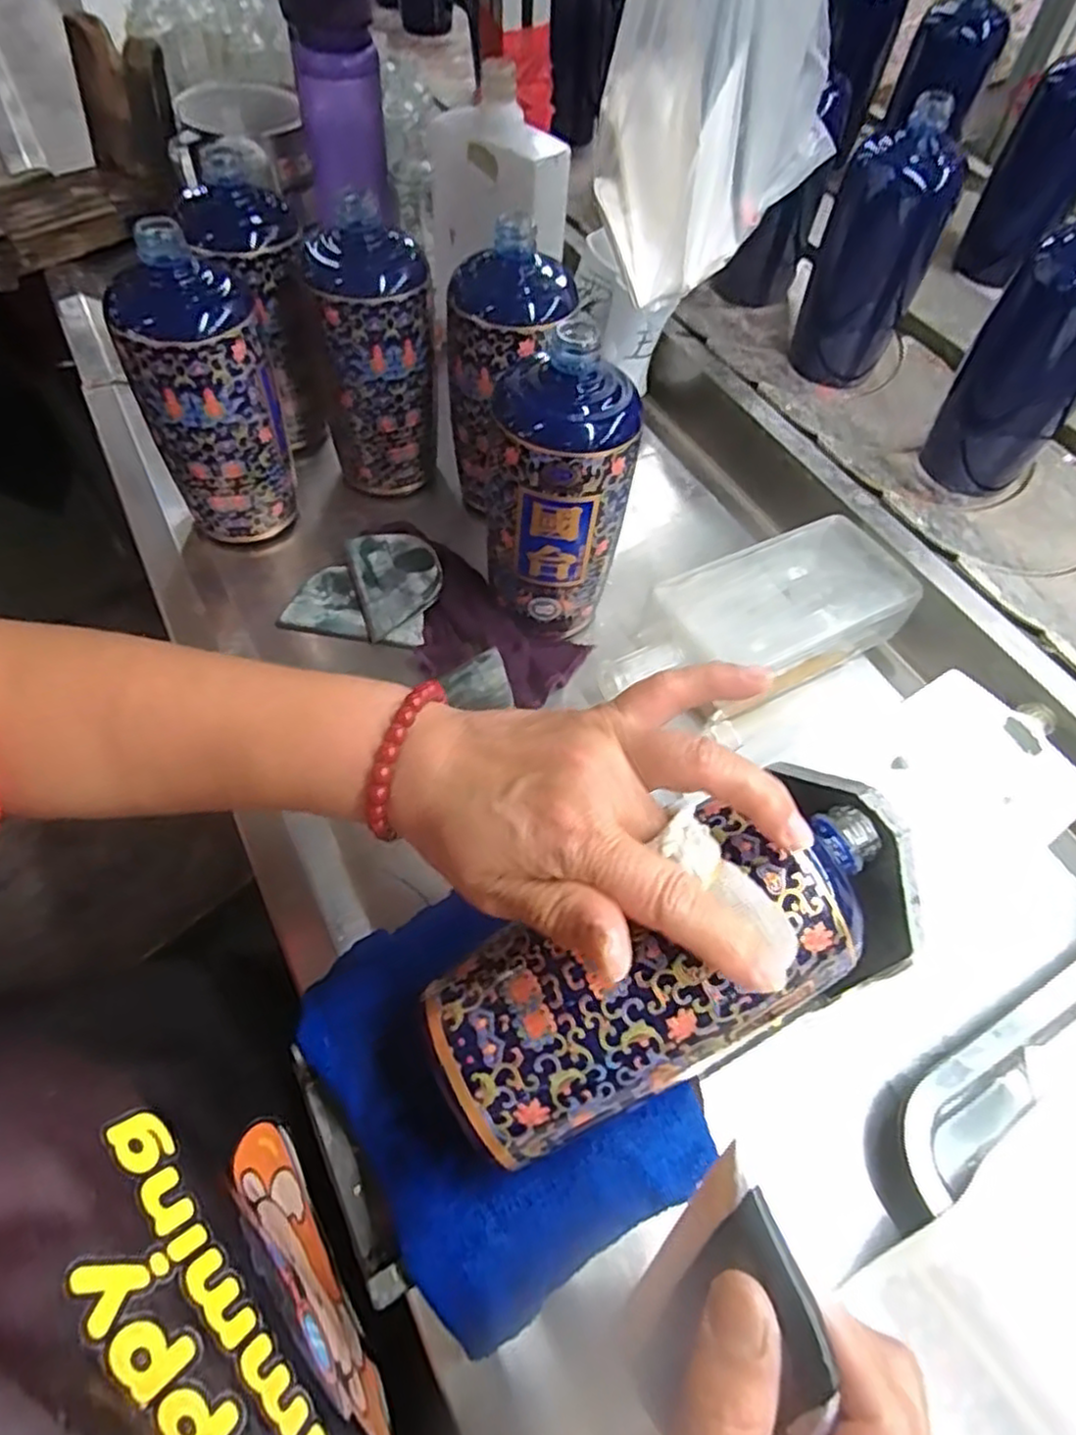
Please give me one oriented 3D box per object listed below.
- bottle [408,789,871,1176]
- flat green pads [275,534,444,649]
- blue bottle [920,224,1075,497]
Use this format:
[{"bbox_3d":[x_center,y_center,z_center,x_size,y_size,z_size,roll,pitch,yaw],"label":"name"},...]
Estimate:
[{"bbox_3d":[0.052,0.093,0.279,0.191,0.071,0.073,-26,63,-6],"label":"bottle"},{"bbox_3d":[-0.116,-0.089,0.493,0.095,0.017,0.079,7,72,6],"label":"flat green pads"},{"bbox_3d":[0.349,-0.248,0.507,0.064,0.174,0.057,-6,59,-6],"label":"blue bottle"}]

